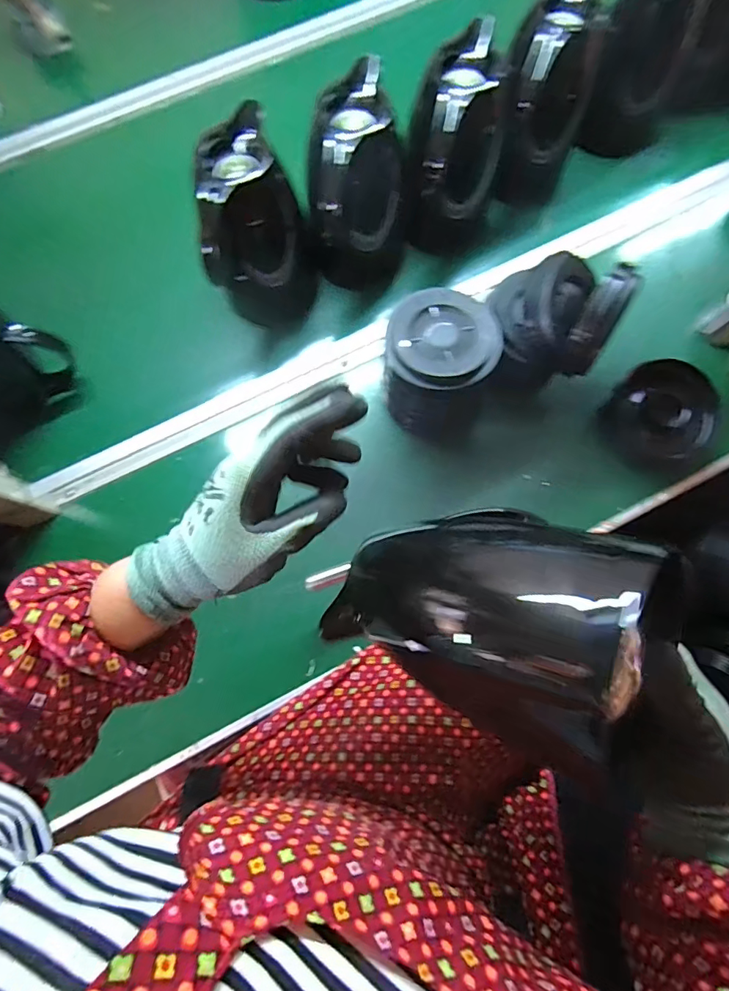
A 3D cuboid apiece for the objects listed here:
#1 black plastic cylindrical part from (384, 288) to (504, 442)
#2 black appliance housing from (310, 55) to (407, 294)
[{"bbox_3d":[0.085,-0.147,0.565,0.126,0.131,0.116,14,76,5],"label":"black plastic cylindrical part"},{"bbox_3d":[-0.015,-0.346,0.575,0.132,0.212,0.090,-38,78,-8],"label":"black appliance housing"}]

